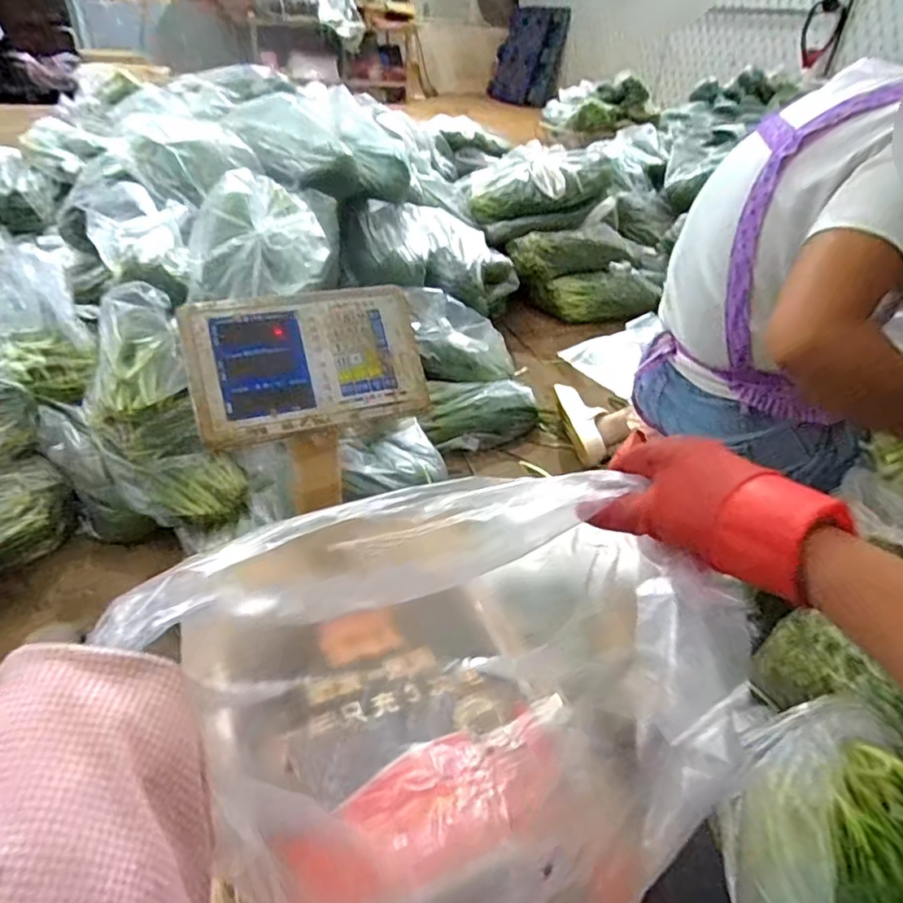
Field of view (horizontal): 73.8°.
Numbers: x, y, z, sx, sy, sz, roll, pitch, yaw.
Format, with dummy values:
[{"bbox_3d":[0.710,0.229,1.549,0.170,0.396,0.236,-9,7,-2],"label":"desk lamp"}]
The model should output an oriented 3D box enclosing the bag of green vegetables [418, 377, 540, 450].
[{"bbox_3d":[0.065,-0.089,1.428,0.323,0.098,0.154,-13,39,-24],"label":"bag of green vegetables"}]

